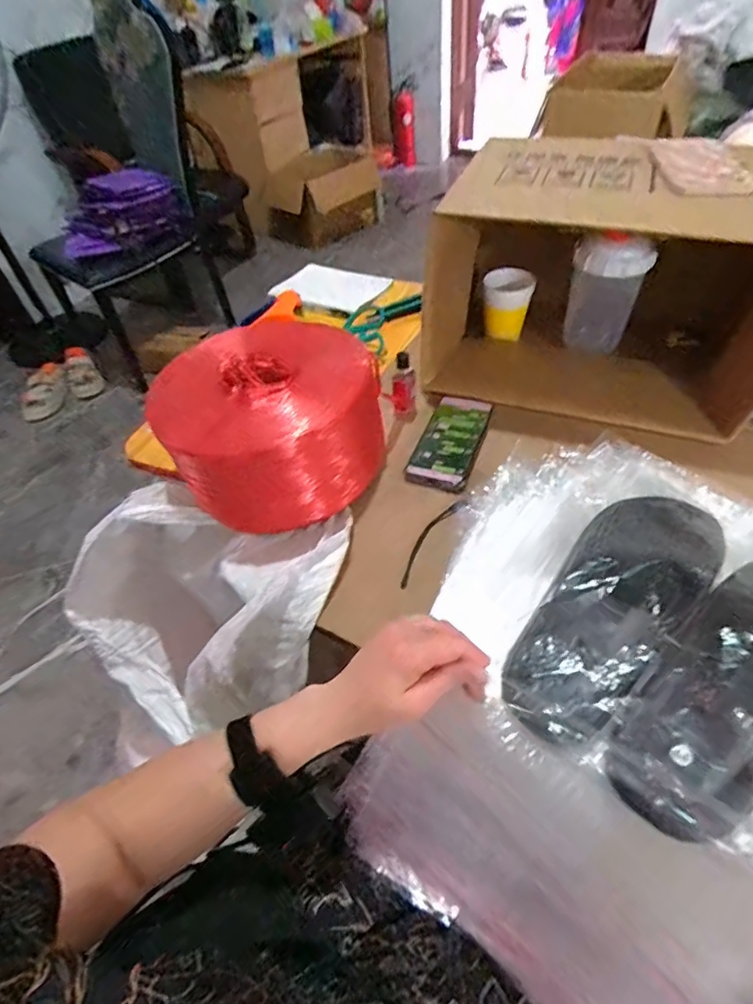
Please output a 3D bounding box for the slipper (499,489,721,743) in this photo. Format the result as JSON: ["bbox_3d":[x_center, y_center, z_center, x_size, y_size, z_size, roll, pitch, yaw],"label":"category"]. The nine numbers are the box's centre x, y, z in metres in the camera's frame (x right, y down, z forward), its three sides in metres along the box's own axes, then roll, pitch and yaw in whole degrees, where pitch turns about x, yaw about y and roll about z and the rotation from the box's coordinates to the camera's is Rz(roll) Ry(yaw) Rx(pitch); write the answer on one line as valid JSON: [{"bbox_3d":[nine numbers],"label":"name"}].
[{"bbox_3d":[0.207,0.080,0.448,0.103,0.081,0.261,34,60,31],"label":"slipper"}]

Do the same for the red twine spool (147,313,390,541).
[{"bbox_3d":[-0.131,-0.106,0.640,0.245,0.125,0.269,-30,52,-19],"label":"red twine spool"}]

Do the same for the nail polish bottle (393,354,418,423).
[{"bbox_3d":[0.038,-0.156,0.705,0.031,0.092,0.024,-5,26,2],"label":"nail polish bottle"}]

